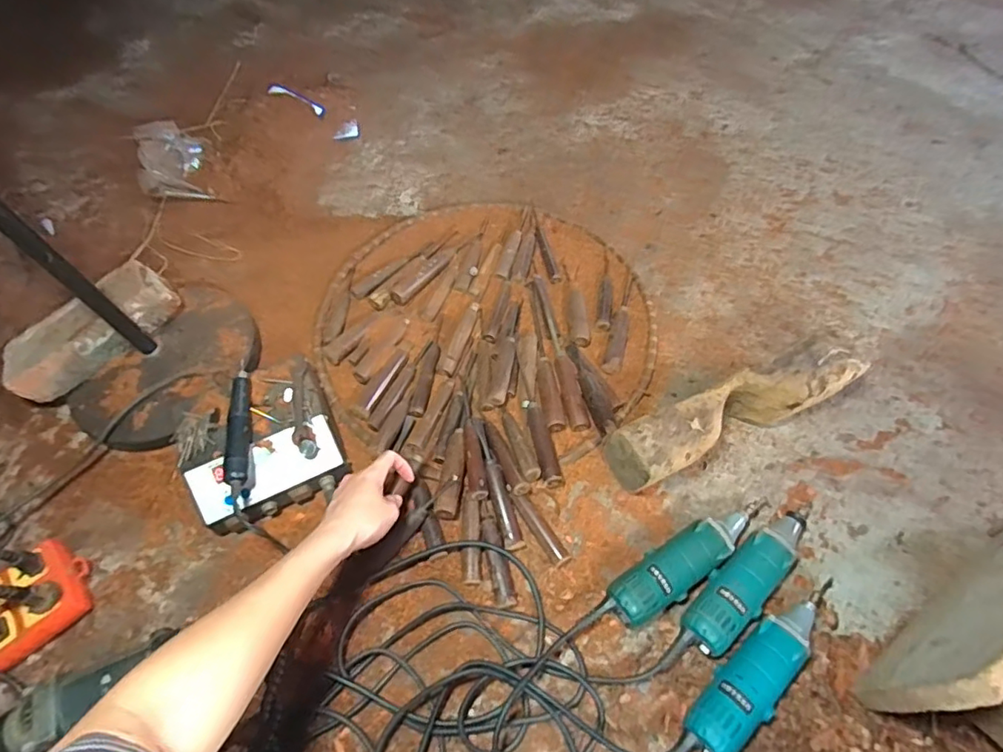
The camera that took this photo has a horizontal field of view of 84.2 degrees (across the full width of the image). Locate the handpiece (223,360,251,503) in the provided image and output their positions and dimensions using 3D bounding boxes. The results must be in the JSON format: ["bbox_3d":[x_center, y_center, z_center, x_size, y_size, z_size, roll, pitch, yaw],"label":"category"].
[{"bbox_3d":[-0.323,0.062,0.687,0.023,0.032,0.176,-10,58,-2],"label":"handpiece"}]

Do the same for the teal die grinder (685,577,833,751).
[{"bbox_3d":[0.270,0.301,0.569,0.206,0.050,0.060,-35,62,-16],"label":"teal die grinder"}]

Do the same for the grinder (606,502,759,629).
[{"bbox_3d":[0.216,0.210,0.639,0.215,0.055,0.055,-31,61,-14],"label":"grinder"}]

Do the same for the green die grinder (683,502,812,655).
[{"bbox_3d":[0.286,0.224,0.627,0.211,0.054,0.060,-39,64,-18],"label":"green die grinder"}]

